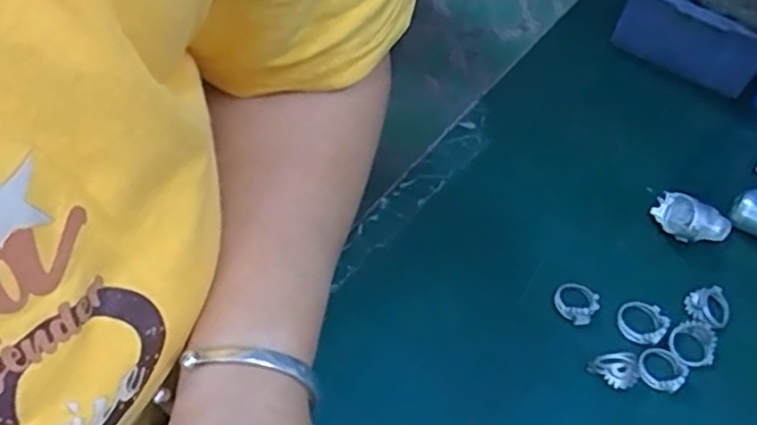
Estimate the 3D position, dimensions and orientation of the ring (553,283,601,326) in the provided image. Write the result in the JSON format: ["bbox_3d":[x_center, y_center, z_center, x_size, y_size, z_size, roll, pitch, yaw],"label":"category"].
[{"bbox_3d":[0.100,0.045,0.346,0.021,0.007,0.021,3,56,-4],"label":"ring"}]

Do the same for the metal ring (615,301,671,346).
[{"bbox_3d":[0.132,0.053,0.341,0.023,0.004,0.022,31,59,15],"label":"metal ring"}]

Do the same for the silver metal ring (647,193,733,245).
[{"bbox_3d":[0.169,0.006,0.369,0.041,0.020,0.020,25,57,11],"label":"silver metal ring"}]

